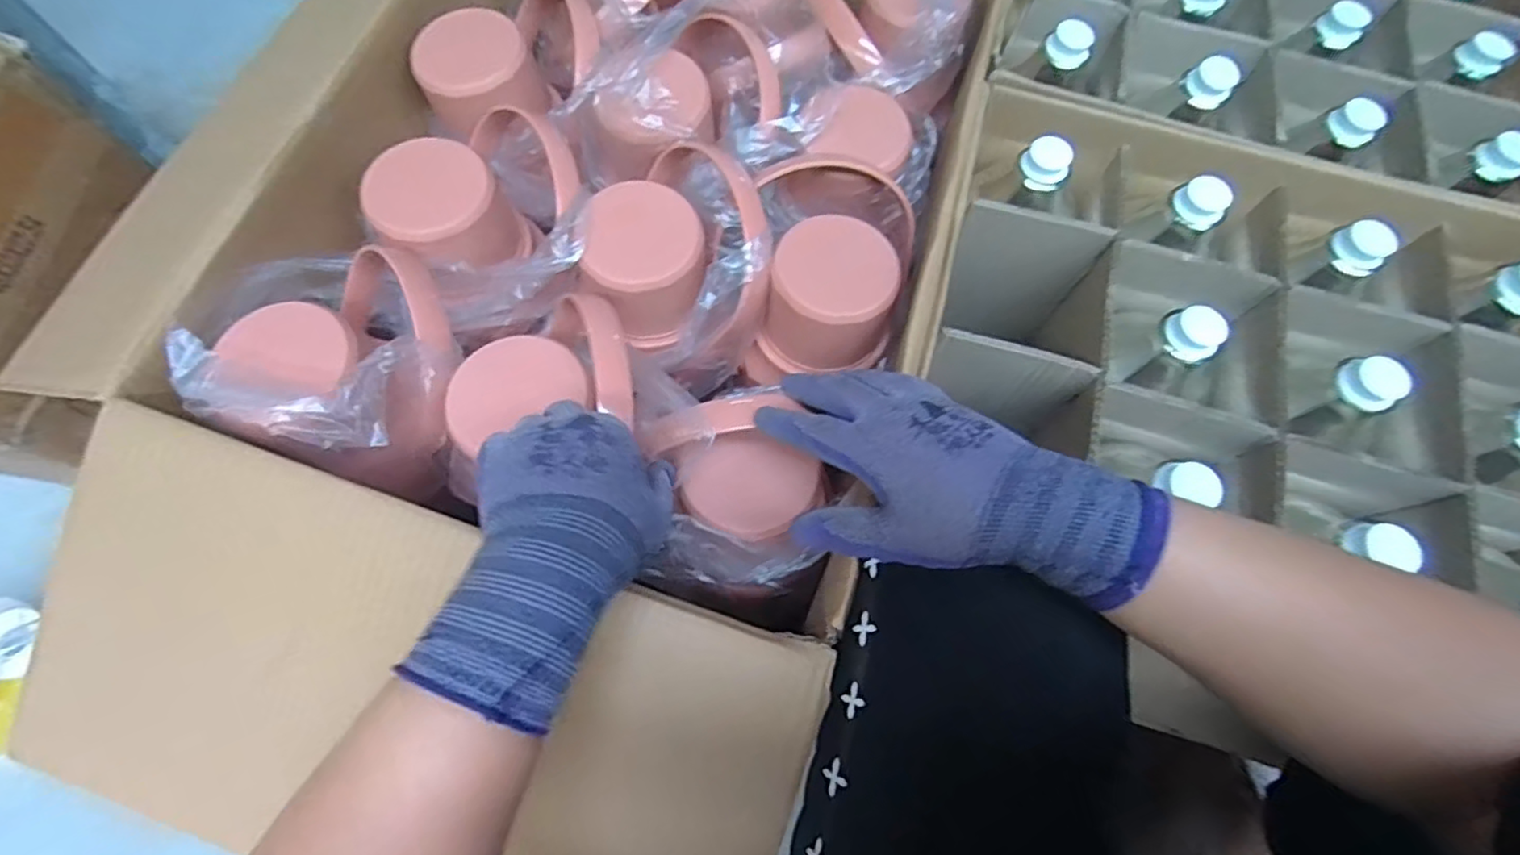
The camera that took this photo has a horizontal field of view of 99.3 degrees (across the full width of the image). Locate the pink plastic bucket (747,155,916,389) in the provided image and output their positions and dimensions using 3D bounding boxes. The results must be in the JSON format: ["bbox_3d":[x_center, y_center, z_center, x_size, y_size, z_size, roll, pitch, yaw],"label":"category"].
[{"bbox_3d":[0.062,-0.136,0.558,0.136,0.098,0.166,4,68,-1],"label":"pink plastic bucket"}]

